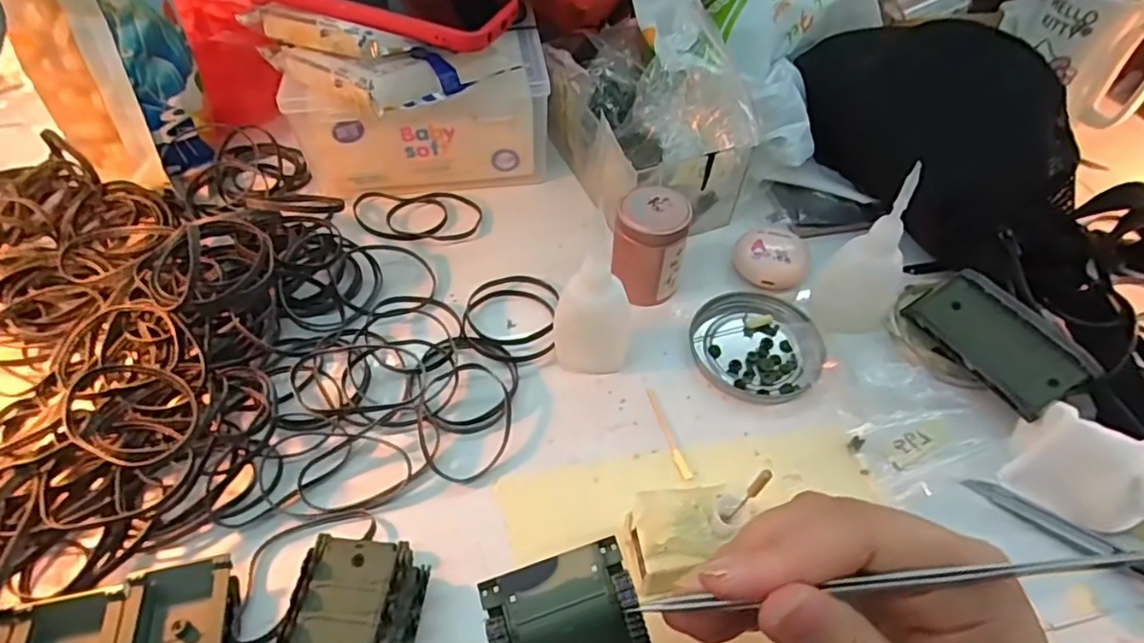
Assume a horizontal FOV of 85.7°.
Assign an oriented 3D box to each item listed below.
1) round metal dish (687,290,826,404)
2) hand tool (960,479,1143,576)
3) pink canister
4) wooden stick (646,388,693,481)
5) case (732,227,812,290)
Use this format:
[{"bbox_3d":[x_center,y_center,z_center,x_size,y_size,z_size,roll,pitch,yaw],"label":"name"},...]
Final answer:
[{"bbox_3d":[0.112,0.013,0.379,0.075,0.008,0.080,0,52,-1],"label":"round metal dish"},{"bbox_3d":[0.265,0.113,0.294,0.138,0.013,0.013,32,58,22],"label":"hand tool"},{"bbox_3d":[0.049,-0.047,0.388,0.044,0.062,0.043,9,52,6],"label":"pink canister"},{"bbox_3d":[0.053,0.061,0.342,0.006,0.004,0.059,-13,53,-11],"label":"wooden stick"},{"bbox_3d":[0.134,-0.043,0.412,0.047,0.018,0.043,0,52,-1],"label":"case"}]

